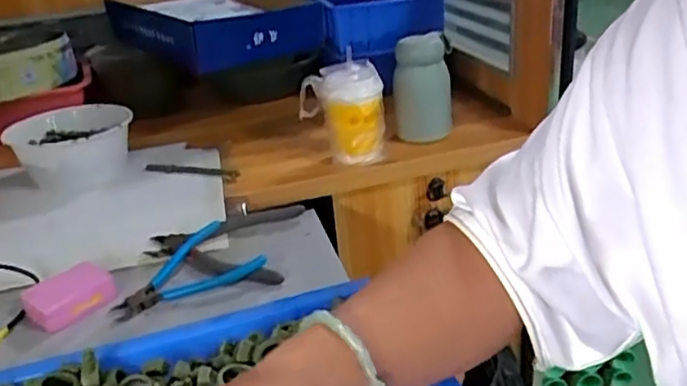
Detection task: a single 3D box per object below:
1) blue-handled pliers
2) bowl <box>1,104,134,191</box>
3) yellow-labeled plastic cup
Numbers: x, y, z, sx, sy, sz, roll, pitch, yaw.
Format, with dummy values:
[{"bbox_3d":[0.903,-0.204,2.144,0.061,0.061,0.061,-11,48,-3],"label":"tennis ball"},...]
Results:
[{"bbox_3d":[-0.167,0.078,0.658,0.150,0.026,0.108,-16,28,-18],"label":"blue-handled pliers"},{"bbox_3d":[-0.391,-0.067,0.912,0.166,0.071,0.164,-15,27,-20],"label":"bowl"},{"bbox_3d":[-0.002,-0.105,0.856,0.099,0.134,0.072,-15,27,-18],"label":"yellow-labeled plastic cup"}]

